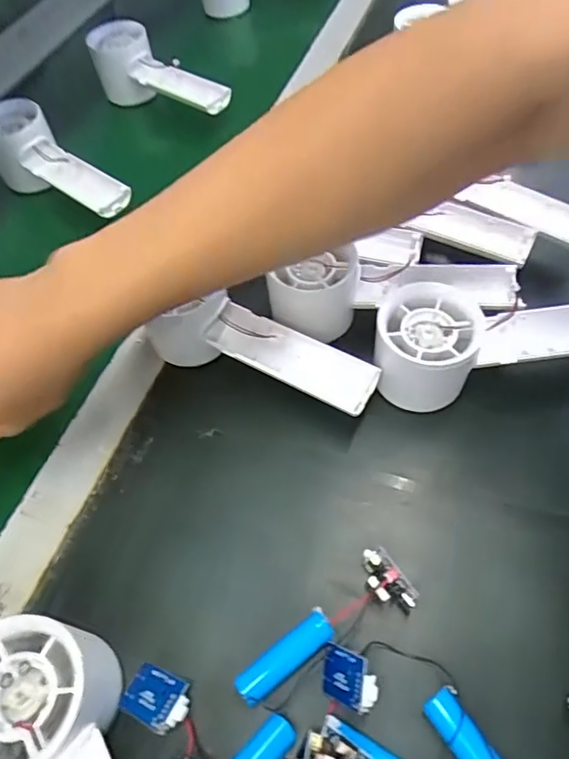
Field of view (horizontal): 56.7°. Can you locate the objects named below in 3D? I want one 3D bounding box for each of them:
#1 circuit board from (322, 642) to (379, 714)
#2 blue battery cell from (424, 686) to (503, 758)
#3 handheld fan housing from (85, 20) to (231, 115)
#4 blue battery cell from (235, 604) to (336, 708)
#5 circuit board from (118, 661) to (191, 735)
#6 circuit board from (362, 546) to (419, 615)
[{"bbox_3d":[0.029,0.132,0.234,0.004,0.032,0.022,18,72,-31],"label":"circuit board"},{"bbox_3d":[0.081,0.158,0.224,0.016,0.013,0.050,-34,61,-16],"label":"blue battery cell"},{"bbox_3d":[-0.124,-0.285,0.510,0.155,0.070,0.050,36,67,24],"label":"handheld fan housing"},{"bbox_3d":[0.001,0.132,0.251,0.050,0.018,0.015,-35,61,-17],"label":"blue battery cell"},{"bbox_3d":[-0.058,0.144,0.240,0.033,0.004,0.022,2,43,32],"label":"circuit board"},{"bbox_3d":[0.050,0.099,0.260,0.015,0.019,0.033,-31,60,-14],"label":"circuit board"}]

